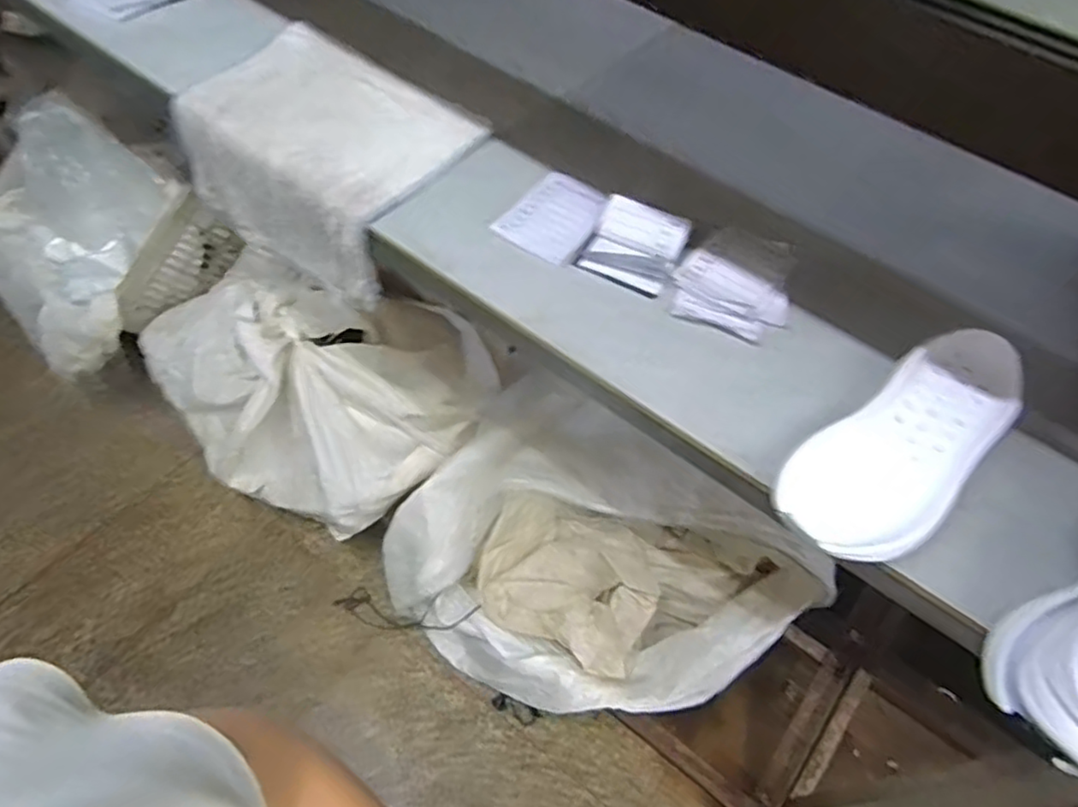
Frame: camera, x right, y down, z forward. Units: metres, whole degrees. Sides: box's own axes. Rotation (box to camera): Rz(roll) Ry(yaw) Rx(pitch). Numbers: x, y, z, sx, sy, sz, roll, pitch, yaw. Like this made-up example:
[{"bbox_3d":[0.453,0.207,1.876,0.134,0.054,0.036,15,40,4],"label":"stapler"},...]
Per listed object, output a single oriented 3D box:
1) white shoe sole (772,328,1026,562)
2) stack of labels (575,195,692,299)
[{"bbox_3d":[0.301,0.036,0.544,0.283,0.046,0.103,-32,63,-25],"label":"white shoe sole"},{"bbox_3d":[0.098,-0.163,0.670,0.088,0.030,0.088,24,55,11],"label":"stack of labels"}]

